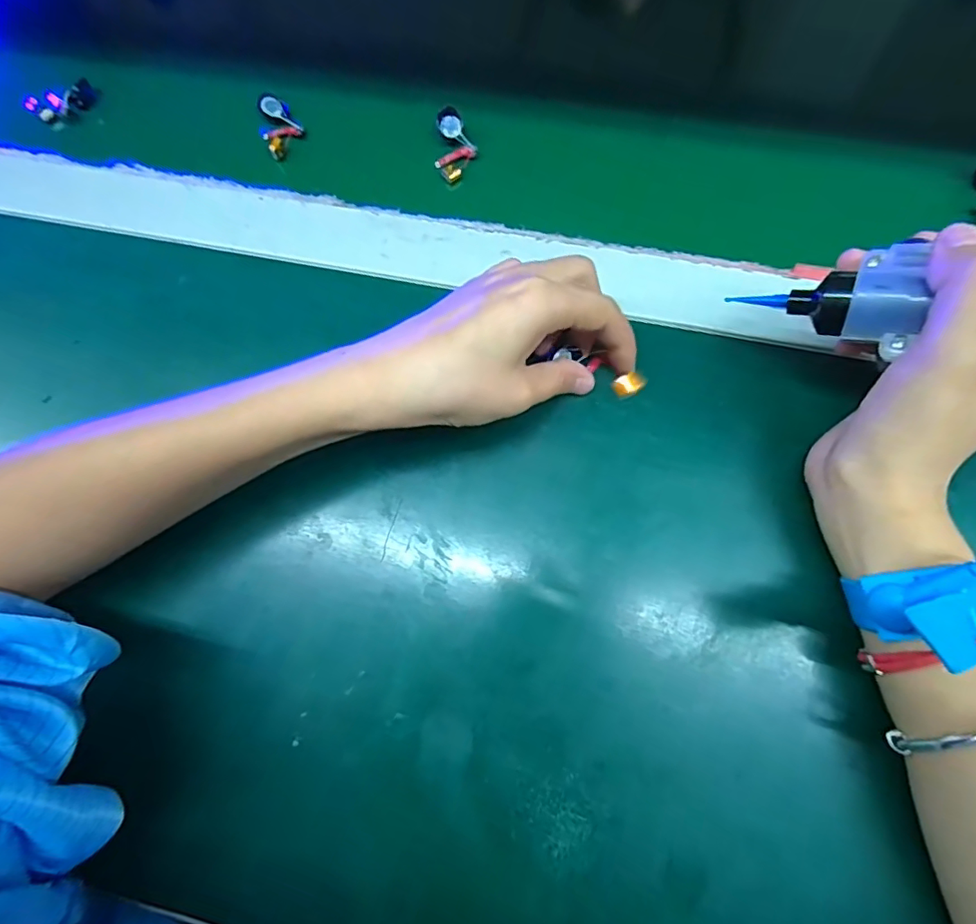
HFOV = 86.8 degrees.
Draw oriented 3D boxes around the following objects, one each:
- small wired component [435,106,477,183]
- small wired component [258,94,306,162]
[{"bbox_3d":[-0.019,-0.188,0.307,0.023,0.008,0.046,-3,87,0],"label":"small wired component"},{"bbox_3d":[-0.130,-0.209,0.320,0.025,0.011,0.043,-30,76,-5],"label":"small wired component"}]

